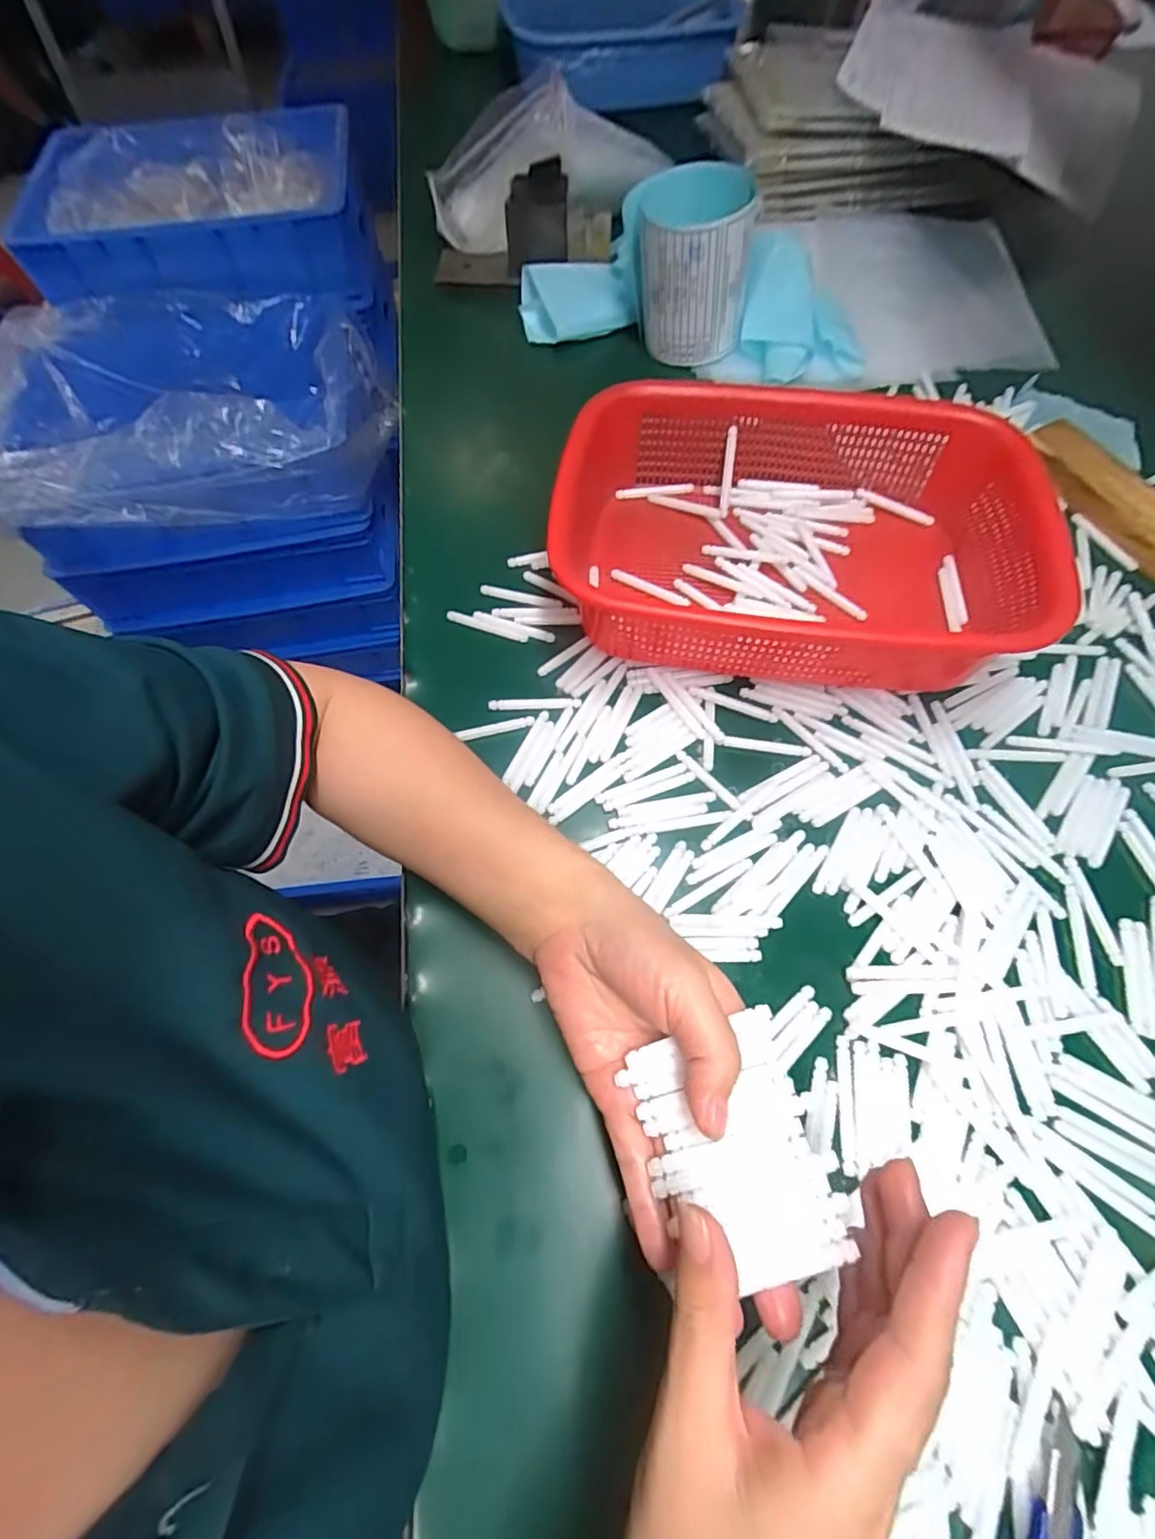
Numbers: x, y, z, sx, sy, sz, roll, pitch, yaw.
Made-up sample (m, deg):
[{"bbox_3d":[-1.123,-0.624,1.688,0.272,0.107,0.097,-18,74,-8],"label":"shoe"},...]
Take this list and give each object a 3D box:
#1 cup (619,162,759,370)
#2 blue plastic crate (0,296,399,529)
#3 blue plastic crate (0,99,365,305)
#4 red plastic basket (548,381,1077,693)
[{"bbox_3d":[0.095,-0.431,0.506,0.097,0.105,0.111,-3,65,0],"label":"cup"},{"bbox_3d":[-0.474,-0.442,0.731,0.447,0.116,0.345,-11,65,-4],"label":"blue plastic crate"},{"bbox_3d":[-0.503,-0.753,0.800,0.414,0.119,0.299,-5,65,-1],"label":"blue plastic crate"},{"bbox_3d":[0.131,-0.149,0.388,0.281,0.079,0.208,6,65,4],"label":"red plastic basket"}]

